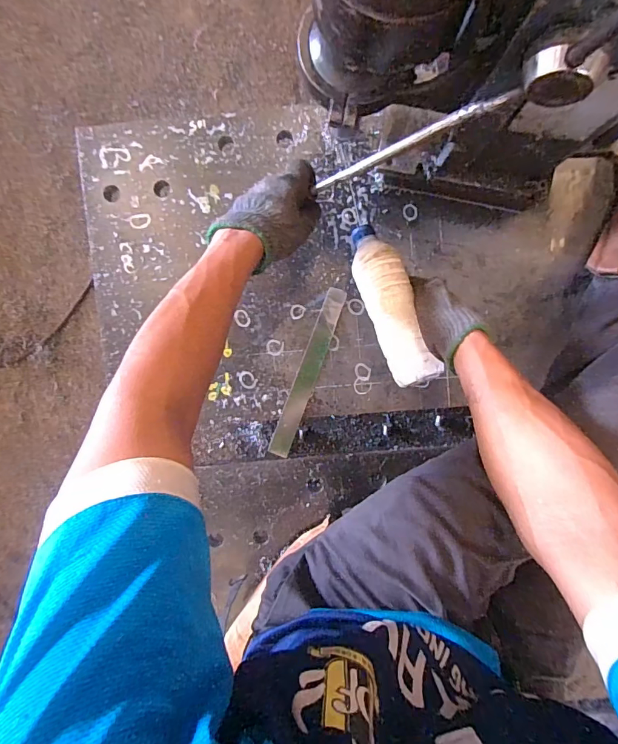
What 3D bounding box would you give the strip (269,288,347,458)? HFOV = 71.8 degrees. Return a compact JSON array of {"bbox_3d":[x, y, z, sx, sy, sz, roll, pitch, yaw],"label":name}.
[{"bbox_3d":[0.000,0.003,0.671,0.031,0.009,0.272,21,95,0],"label":"strip"}]

